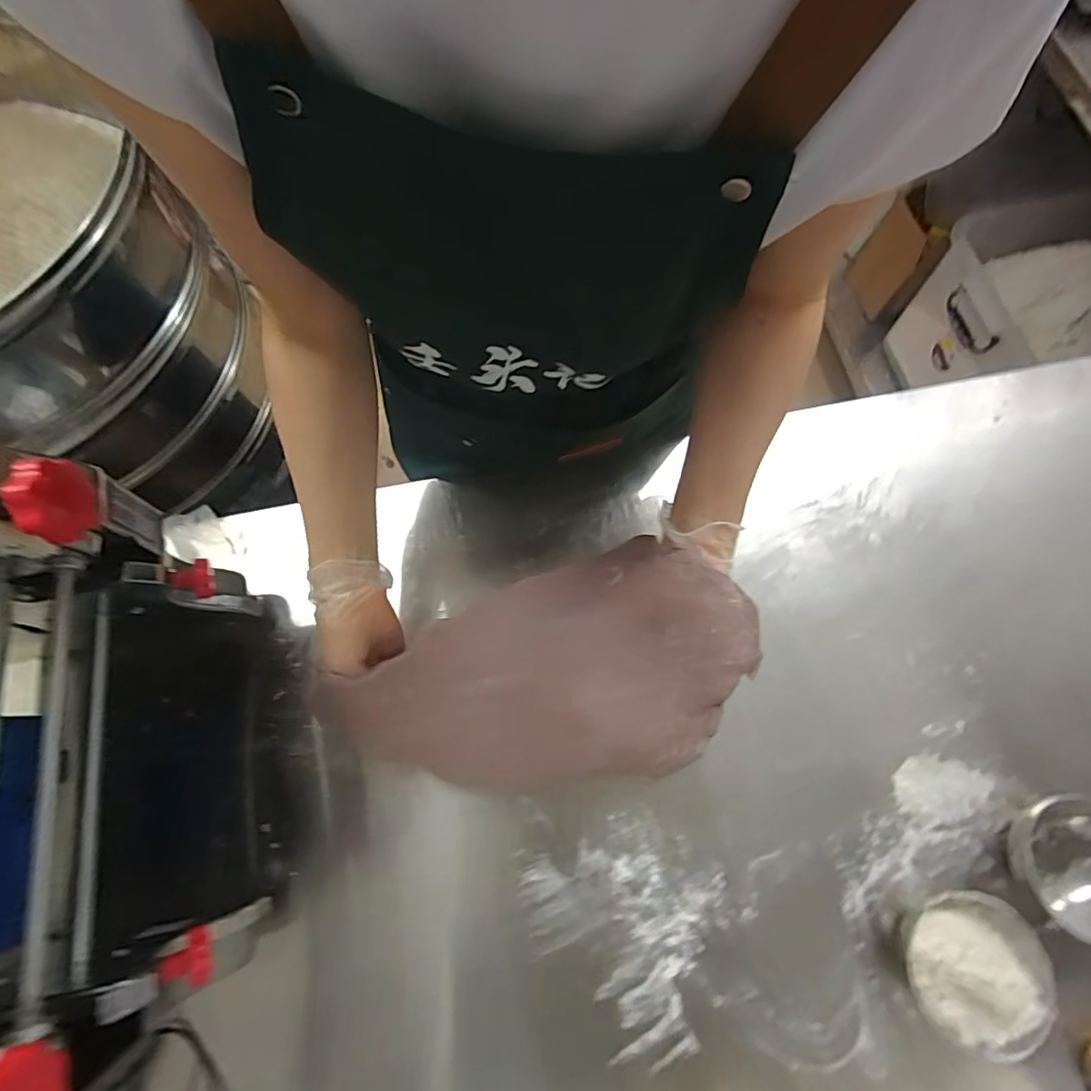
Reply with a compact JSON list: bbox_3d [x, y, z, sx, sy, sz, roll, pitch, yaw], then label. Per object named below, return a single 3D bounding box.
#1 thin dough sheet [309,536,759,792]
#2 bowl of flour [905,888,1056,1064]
[{"bbox_3d":[-0.011,0.116,0.461,0.363,0.066,0.180,-17,72,13],"label":"thin dough sheet"},{"bbox_3d":[0.363,0.360,0.458,0.101,0.060,0.109,0,73,0],"label":"bowl of flour"}]

